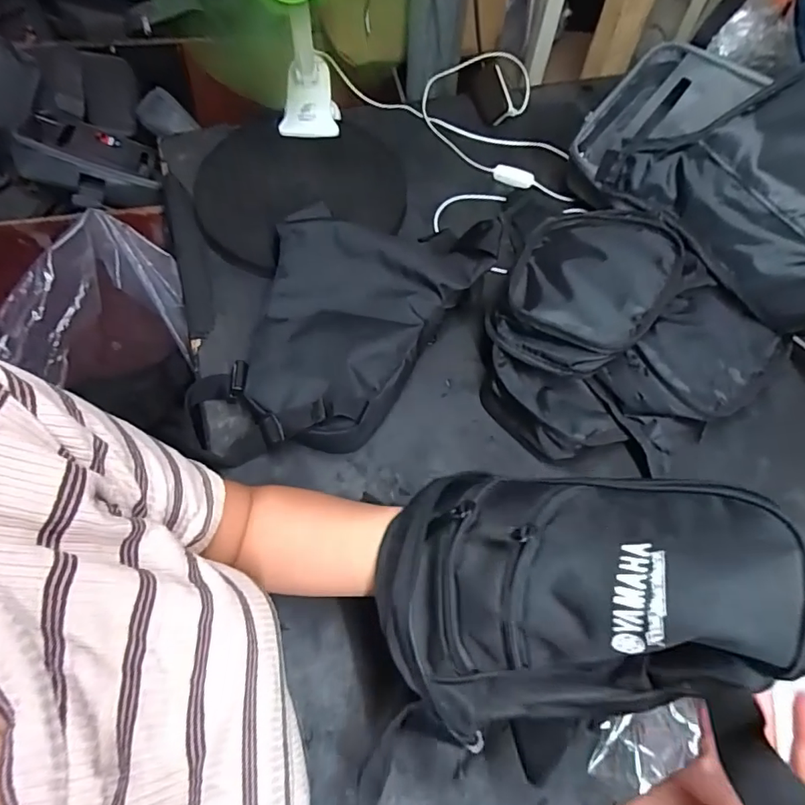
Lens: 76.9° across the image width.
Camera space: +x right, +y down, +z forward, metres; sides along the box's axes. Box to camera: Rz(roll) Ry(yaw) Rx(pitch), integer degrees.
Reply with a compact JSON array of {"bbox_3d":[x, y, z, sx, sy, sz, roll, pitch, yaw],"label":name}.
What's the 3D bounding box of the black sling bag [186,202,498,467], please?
[{"bbox_3d":[-0.079,-0.081,0.550,0.202,0.091,0.337,33,63,15],"label":"black sling bag"}]

